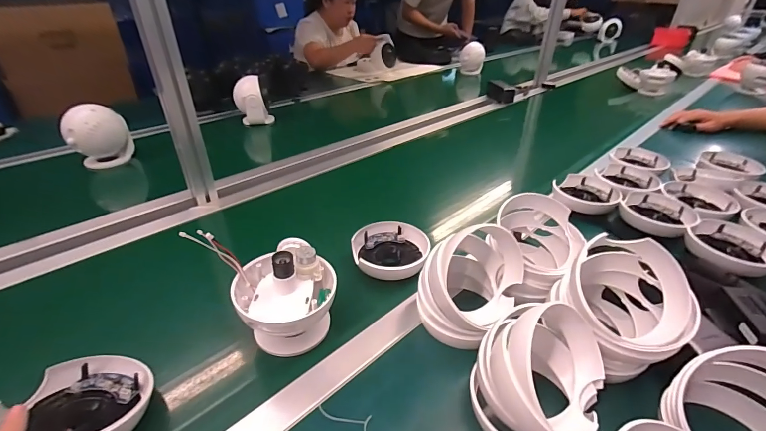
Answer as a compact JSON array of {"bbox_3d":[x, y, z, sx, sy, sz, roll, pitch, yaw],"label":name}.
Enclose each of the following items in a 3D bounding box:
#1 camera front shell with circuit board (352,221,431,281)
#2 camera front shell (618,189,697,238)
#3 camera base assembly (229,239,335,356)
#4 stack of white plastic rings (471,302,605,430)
[{"bbox_3d":[0.013,0.056,0.568,0.116,0.034,0.109,2,33,0],"label":"camera front shell with circuit board"},{"bbox_3d":[0.488,-0.006,0.656,0.117,0.028,0.109,2,33,-1],"label":"camera front shell"},{"bbox_3d":[-0.117,0.095,0.446,0.111,0.116,0.105,2,33,-1],"label":"camera base assembly"},{"bbox_3d":[0.151,0.149,0.351,0.117,0.108,0.121,27,41,32],"label":"stack of white plastic rings"}]

